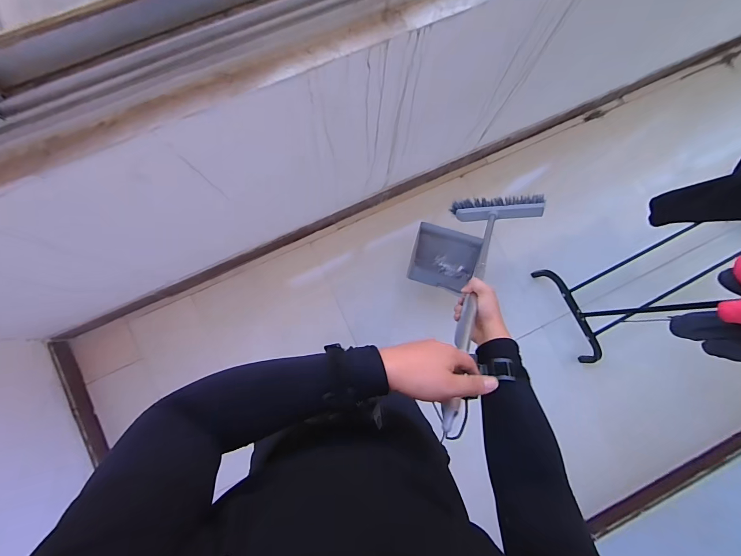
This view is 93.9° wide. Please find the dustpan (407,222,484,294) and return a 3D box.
[{"bbox_3d":[0.278,-0.075,1.313,0.231,0.081,0.206,16,81,2],"label":"dustpan"}]

